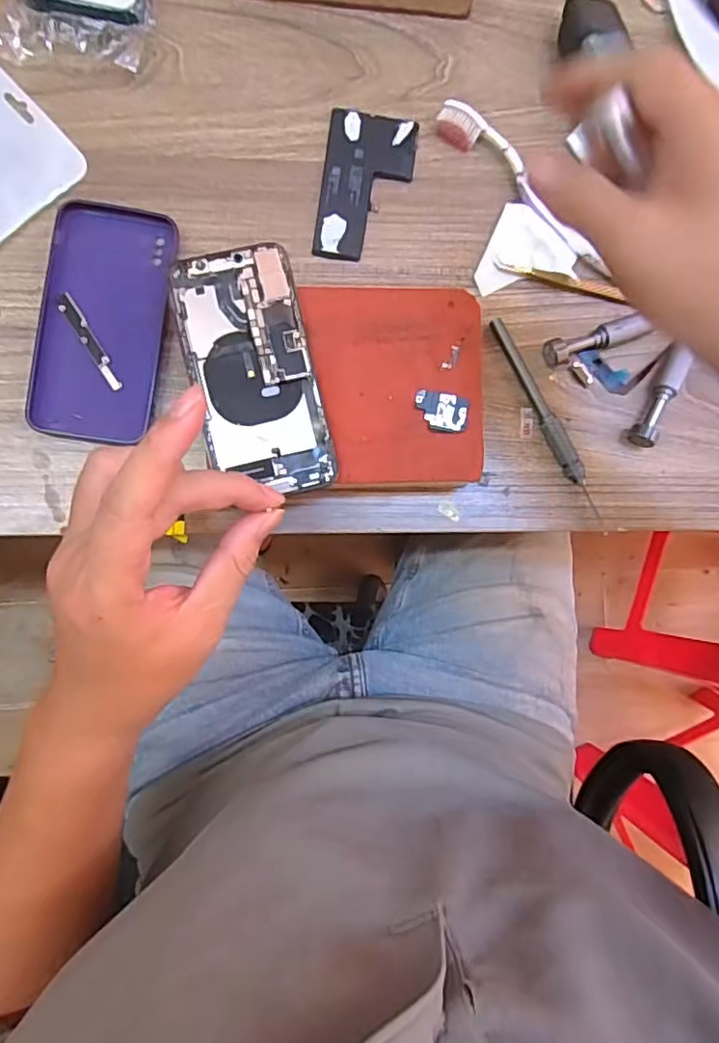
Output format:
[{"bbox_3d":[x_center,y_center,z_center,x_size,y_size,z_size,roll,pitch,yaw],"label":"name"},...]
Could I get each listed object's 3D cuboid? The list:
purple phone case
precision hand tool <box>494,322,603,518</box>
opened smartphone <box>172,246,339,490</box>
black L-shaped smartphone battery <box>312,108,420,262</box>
[{"bbox_3d":[-0.157,-0.124,0.362,0.072,0.010,0.146,7,89,-5],"label":"purple phone case"},{"bbox_3d":[0.122,-0.069,0.386,0.012,0.013,0.140,-28,92,-4],"label":"precision hand tool"},{"bbox_3d":[-0.060,-0.084,0.333,0.068,0.007,0.137,-13,91,-5],"label":"opened smartphone"},{"bbox_3d":[0.004,-0.217,0.382,0.057,0.006,0.096,8,89,-5],"label":"black L-shaped smartphone battery"}]

